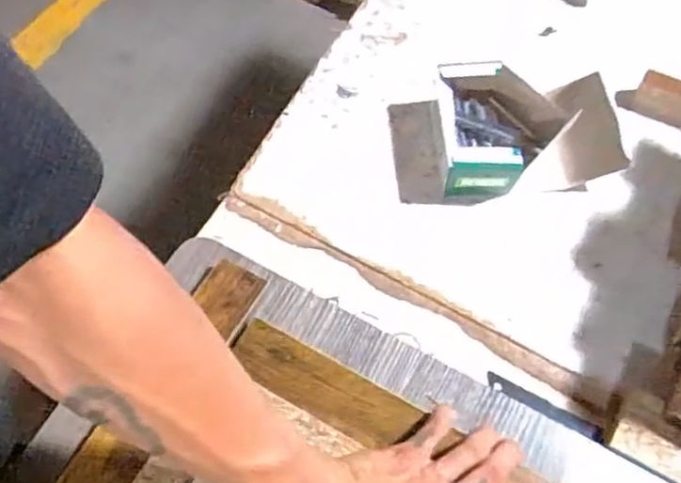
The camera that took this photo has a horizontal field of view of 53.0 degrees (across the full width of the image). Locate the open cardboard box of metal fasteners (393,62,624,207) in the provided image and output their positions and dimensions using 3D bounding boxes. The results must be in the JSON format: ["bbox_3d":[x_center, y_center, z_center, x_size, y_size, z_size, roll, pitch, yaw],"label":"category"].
[{"bbox_3d":[0.141,-0.100,0.602,0.181,0.063,0.116,-5,64,-3],"label":"open cardboard box of metal fasteners"}]

